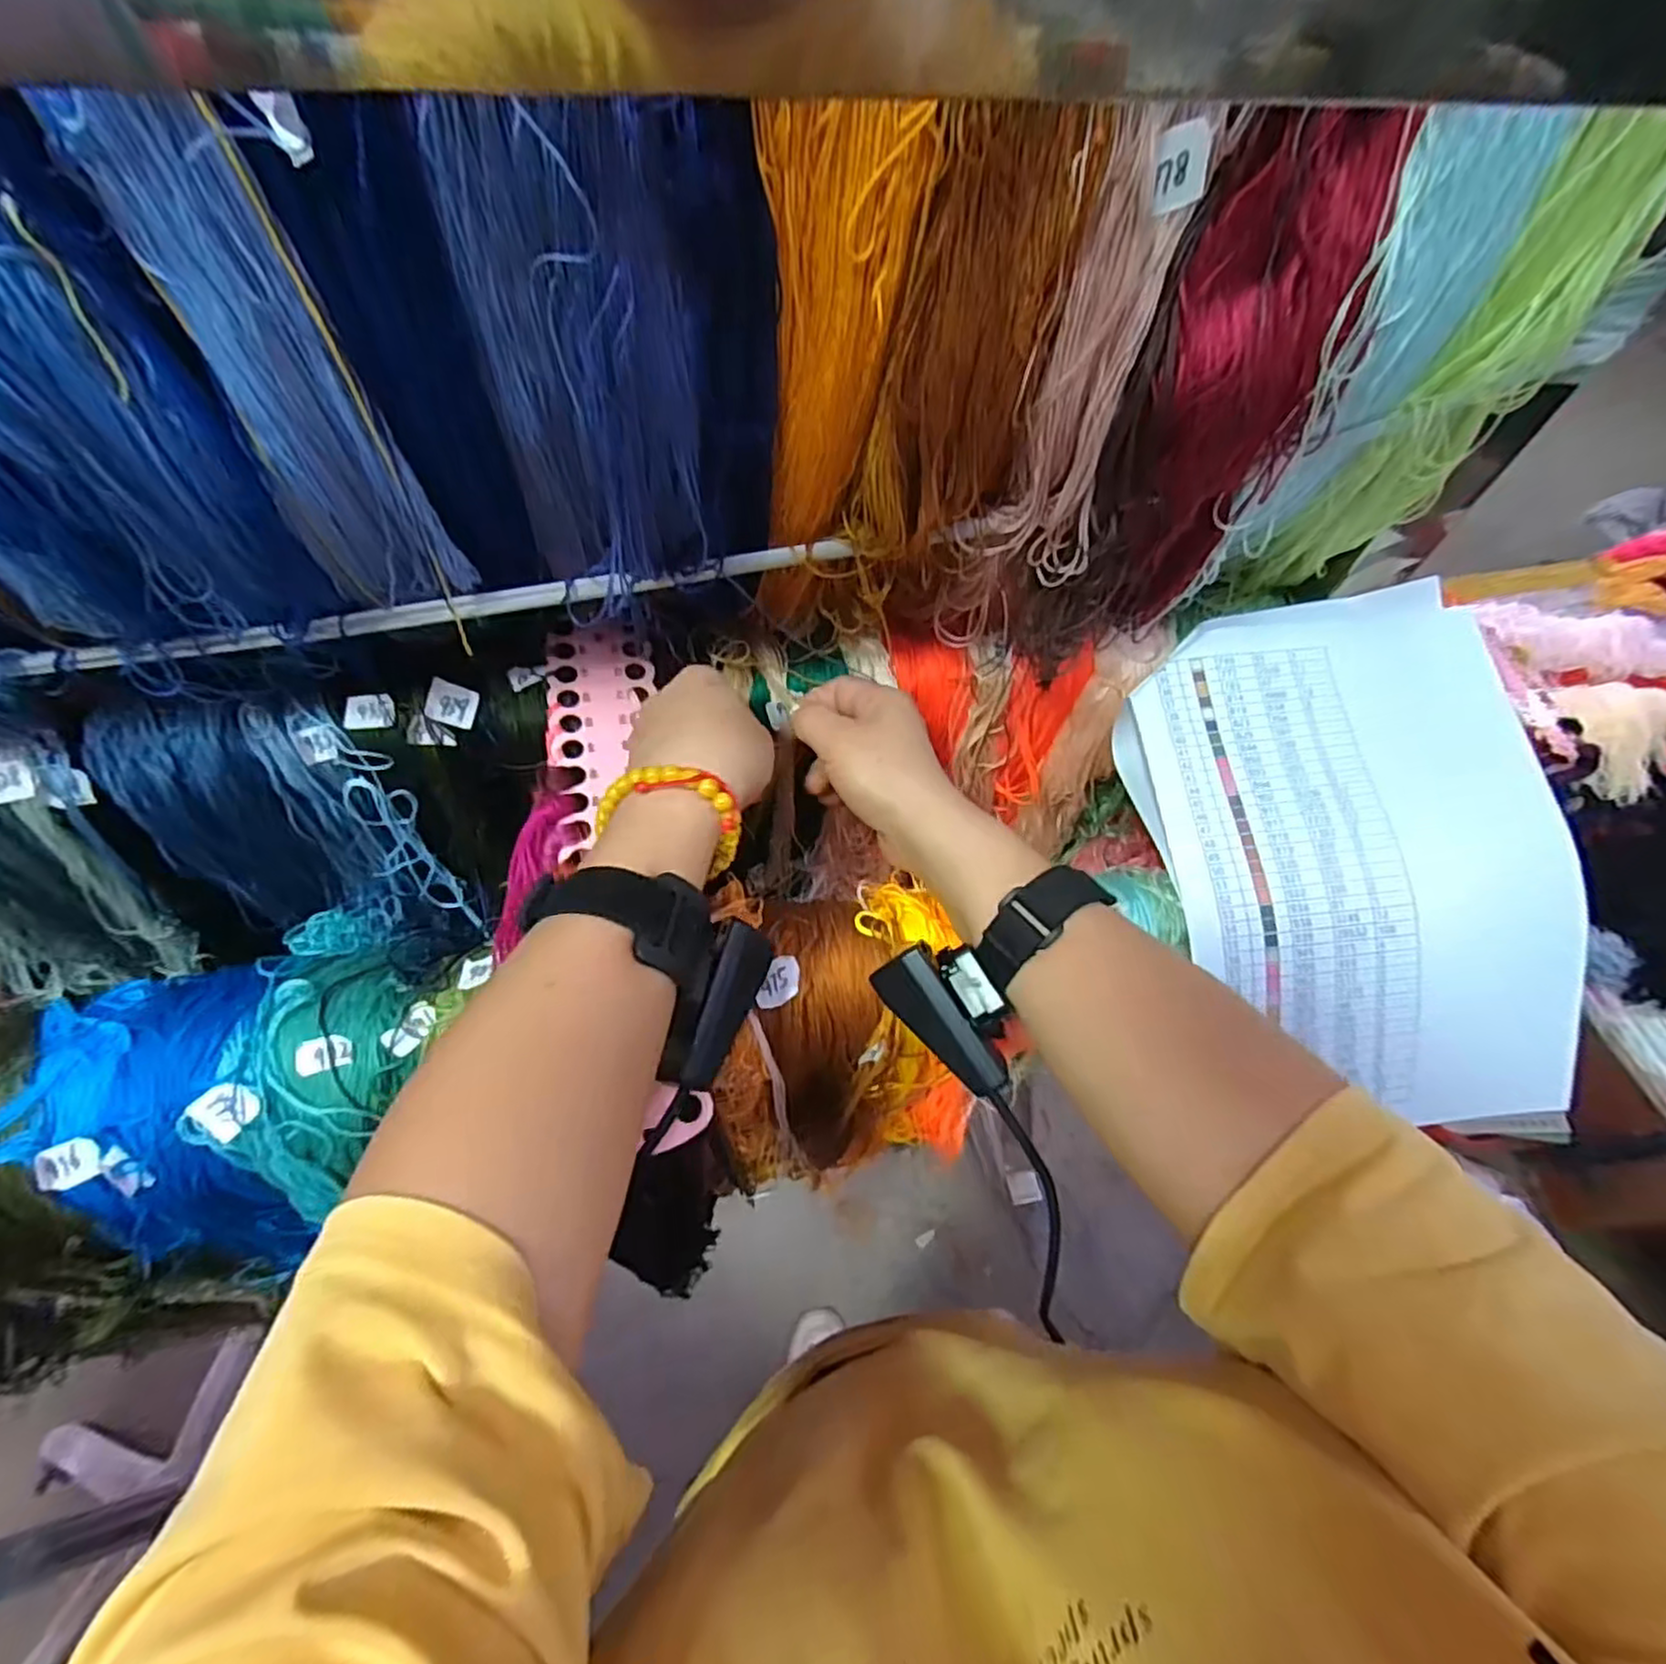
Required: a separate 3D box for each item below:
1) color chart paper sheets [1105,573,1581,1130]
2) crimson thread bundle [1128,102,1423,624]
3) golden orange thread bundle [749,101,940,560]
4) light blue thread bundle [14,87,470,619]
[{"bbox_3d":[0.282,0.012,0.395,0.210,0.053,0.302,-6,80,-6],"label":"color chart paper sheets"},{"bbox_3d":[0.162,-0.175,0.306,0.069,0.181,0.031,-6,60,-7],"label":"crimson thread bundle"},{"bbox_3d":[0.003,-0.165,0.265,0.052,0.141,0.025,-4,59,-6],"label":"golden orange thread bundle"},{"bbox_3d":[-0.180,-0.145,0.249,0.050,0.159,0.015,-7,60,-8],"label":"light blue thread bundle"}]

